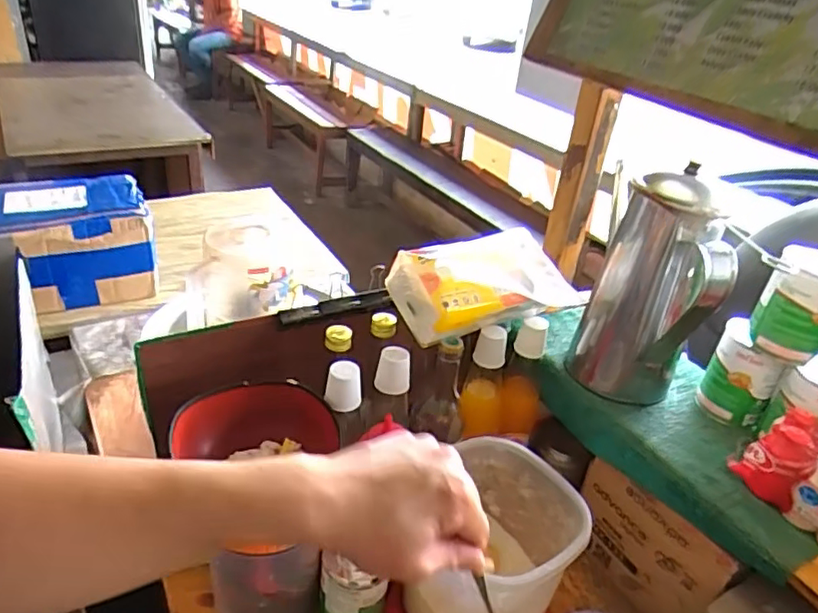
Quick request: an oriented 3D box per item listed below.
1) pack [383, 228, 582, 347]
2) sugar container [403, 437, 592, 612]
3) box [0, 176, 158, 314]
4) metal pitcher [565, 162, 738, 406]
[{"bbox_3d":[0.089,-0.023,0.711,0.202,0.092,0.107,-9,35,-22],"label":"pack"},{"bbox_3d":[0.087,0.258,0.649,0.158,0.149,0.159,4,32,-3],"label":"sugar container"},{"bbox_3d":[-0.770,-0.150,1.340,0.369,0.197,0.308,-11,36,-25],"label":"box"},{"bbox_3d":[0.264,-0.006,0.676,0.127,0.249,0.099,16,34,16],"label":"metal pitcher"}]

